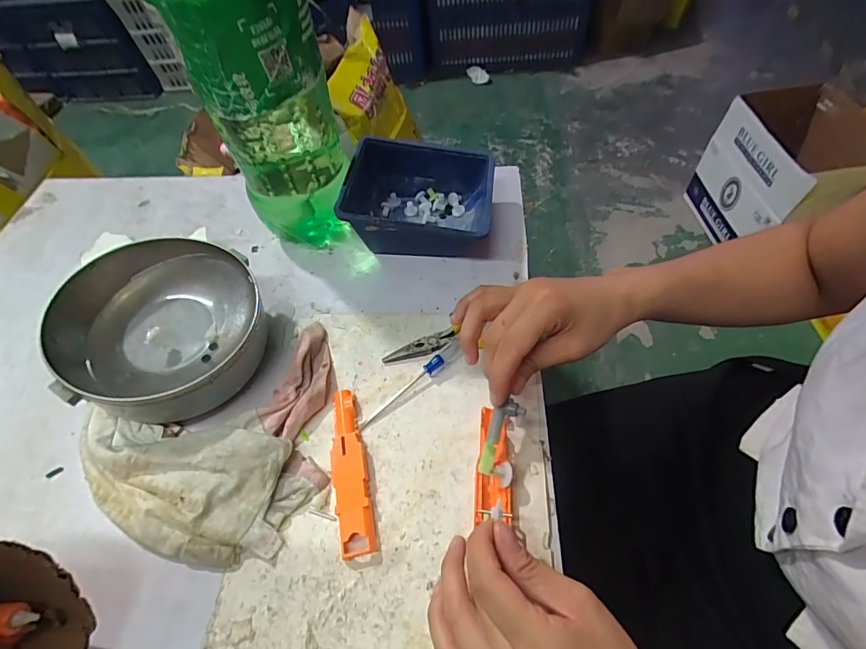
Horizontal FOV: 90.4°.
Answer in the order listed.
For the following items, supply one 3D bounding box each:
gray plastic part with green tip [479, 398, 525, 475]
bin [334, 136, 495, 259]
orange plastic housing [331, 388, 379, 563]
[{"bbox_3d":[0.044,0.076,0.288,0.018,0.008,0.050,24,77,19],"label":"gray plastic part with green tip"},{"bbox_3d":[-0.013,-0.123,0.436,0.141,0.069,0.115,4,56,6],"label":"bin"},{"bbox_3d":[-0.060,0.101,0.309,0.024,0.012,0.118,-13,56,-5],"label":"orange plastic housing"}]

